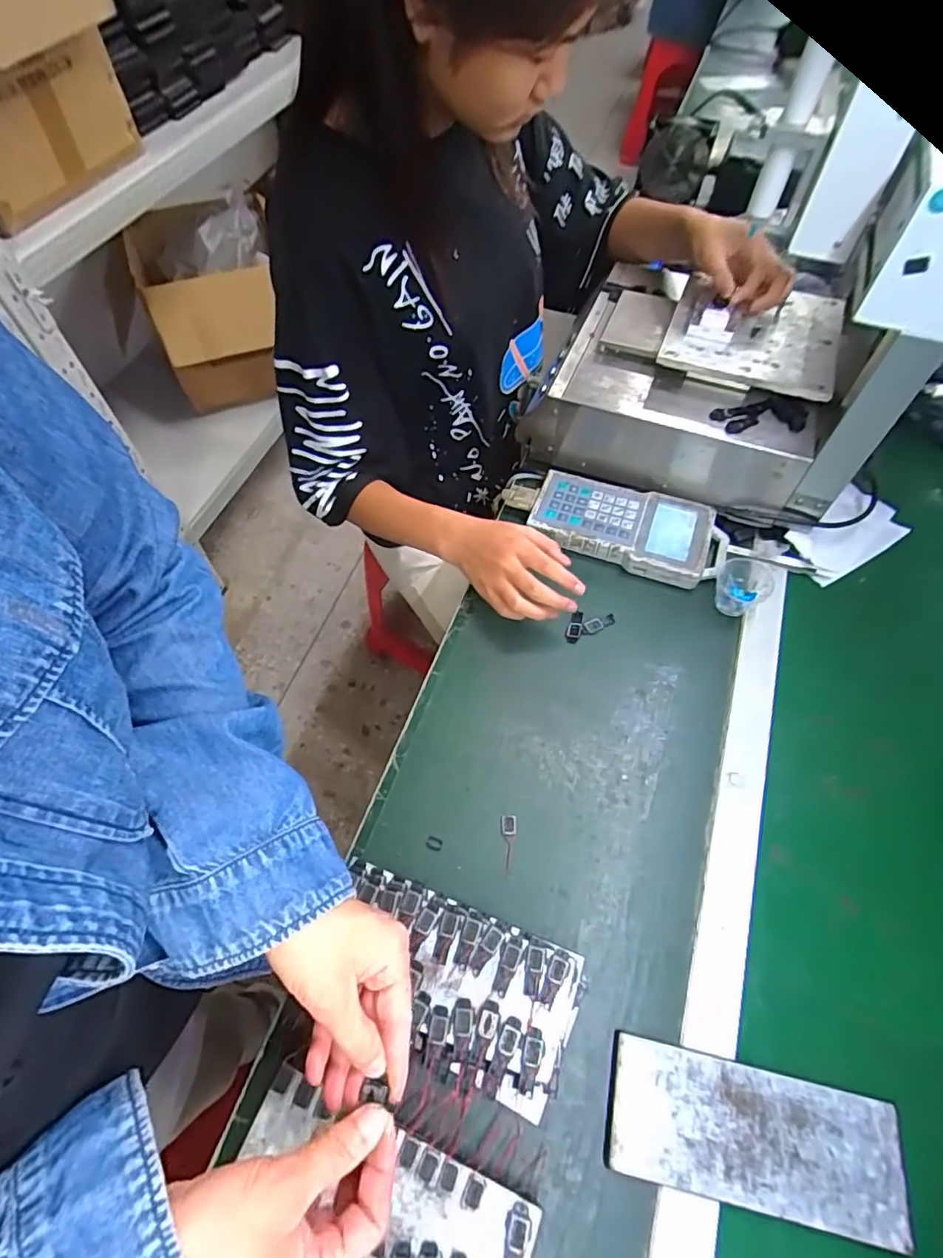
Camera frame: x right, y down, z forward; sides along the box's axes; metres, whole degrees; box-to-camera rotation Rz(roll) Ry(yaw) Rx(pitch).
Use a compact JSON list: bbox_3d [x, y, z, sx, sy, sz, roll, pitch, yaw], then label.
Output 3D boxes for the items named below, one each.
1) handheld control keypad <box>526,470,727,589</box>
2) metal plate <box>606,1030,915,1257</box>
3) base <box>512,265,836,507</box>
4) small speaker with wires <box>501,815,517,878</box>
[{"bbox_3d":[0.185,-0.121,0.683,0.223,0.032,0.109,21,62,13],"label":"handheld control keypad"},{"bbox_3d":[0.200,0.362,0.411,0.200,0.011,0.082,10,60,7],"label":"metal plate"},{"bbox_3d":[0.263,-0.318,0.711,0.314,0.124,0.282,19,61,13],"label":"base"},{"bbox_3d":[0.034,0.193,0.515,0.014,0.004,0.052,-1,59,1],"label":"small speaker with wires"}]

